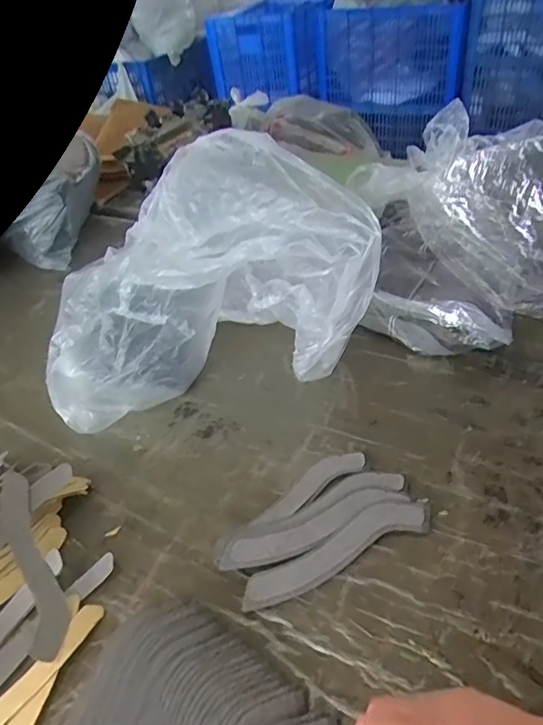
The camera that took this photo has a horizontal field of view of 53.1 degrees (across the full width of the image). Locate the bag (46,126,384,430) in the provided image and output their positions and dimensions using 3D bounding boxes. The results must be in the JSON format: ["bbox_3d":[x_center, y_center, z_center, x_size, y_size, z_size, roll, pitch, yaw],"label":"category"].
[{"bbox_3d":[-0.087,-0.102,0.579,0.323,0.220,0.244,-11,40,-4],"label":"bag"}]

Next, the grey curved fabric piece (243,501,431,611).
[{"bbox_3d":[0.051,0.146,0.429,0.160,0.010,0.037,-21,42,-16],"label":"grey curved fabric piece"}]

